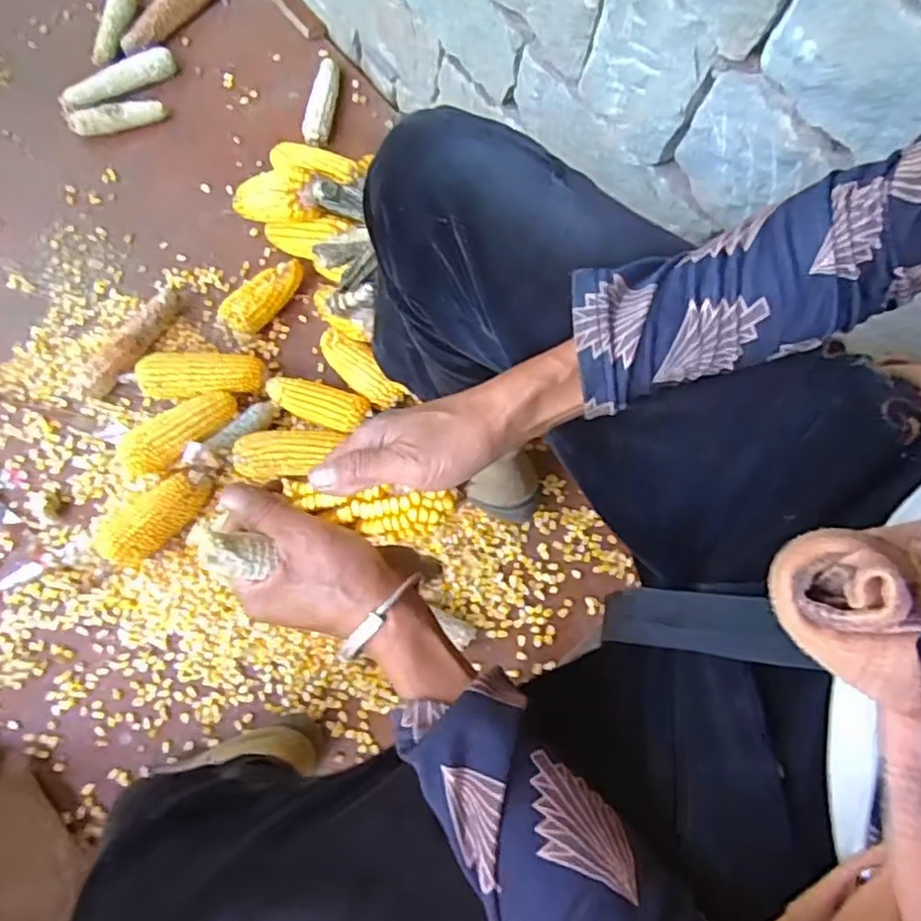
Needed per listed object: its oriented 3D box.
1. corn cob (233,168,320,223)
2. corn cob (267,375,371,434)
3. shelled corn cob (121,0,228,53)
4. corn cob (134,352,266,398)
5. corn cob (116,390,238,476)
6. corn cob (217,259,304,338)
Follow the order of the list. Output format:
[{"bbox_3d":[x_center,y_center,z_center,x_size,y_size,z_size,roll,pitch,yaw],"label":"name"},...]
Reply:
[{"bbox_3d":[-0.234,-0.330,0.820,0.156,0.053,0.046,9,73,35],"label":"corn cob"},{"bbox_3d":[-0.184,-0.074,0.851,0.132,0.057,0.051,22,77,3],"label":"corn cob"},{"bbox_3d":[-0.431,-0.705,1.010,0.047,0.042,0.231,36,78,7],"label":"shelled corn cob"},{"bbox_3d":[-0.334,-0.110,0.849,0.153,0.060,0.052,-6,77,-3],"label":"corn cob"},{"bbox_3d":[-0.358,-0.034,0.824,0.161,0.062,0.064,-38,80,-10],"label":"corn cob"},{"bbox_3d":[-0.267,-0.223,0.893,0.057,0.052,0.132,38,78,7],"label":"corn cob"}]

